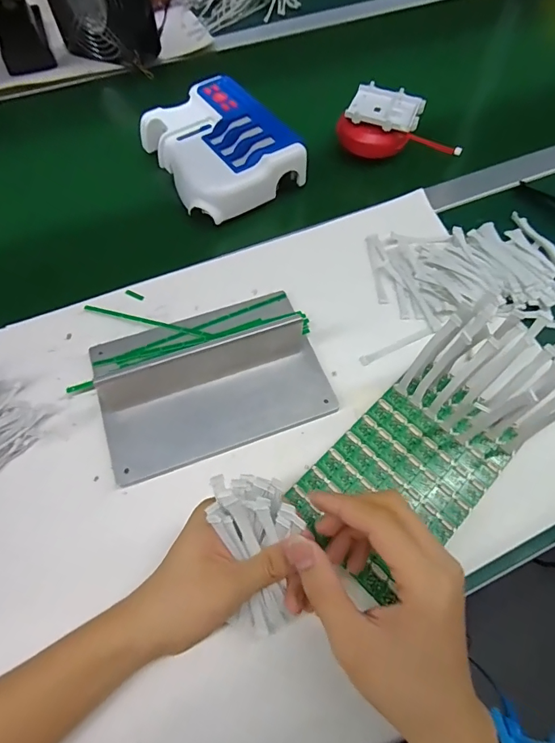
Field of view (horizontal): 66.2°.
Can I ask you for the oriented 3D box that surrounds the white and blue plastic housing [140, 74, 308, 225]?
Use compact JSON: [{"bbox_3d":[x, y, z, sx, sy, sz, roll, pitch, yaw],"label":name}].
[{"bbox_3d":[-0.070,-0.267,0.505,0.139,0.048,0.170,-32,67,-16],"label":"white and blue plastic housing"}]

